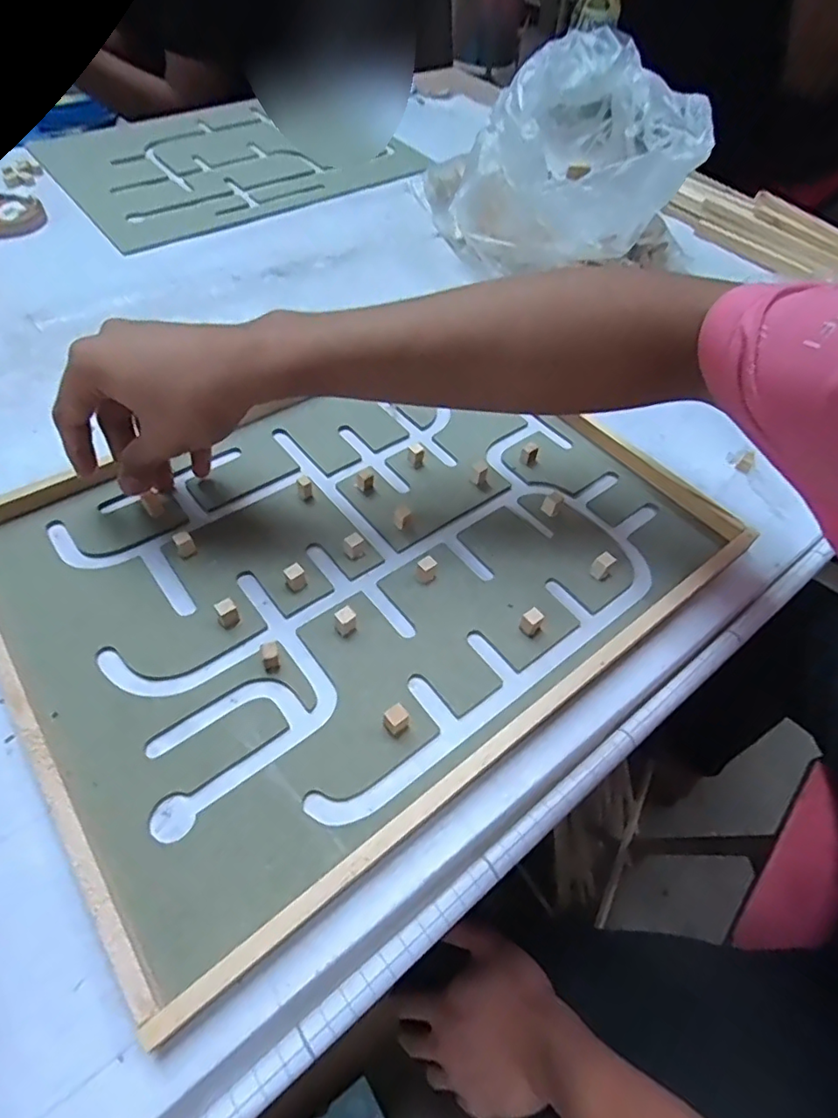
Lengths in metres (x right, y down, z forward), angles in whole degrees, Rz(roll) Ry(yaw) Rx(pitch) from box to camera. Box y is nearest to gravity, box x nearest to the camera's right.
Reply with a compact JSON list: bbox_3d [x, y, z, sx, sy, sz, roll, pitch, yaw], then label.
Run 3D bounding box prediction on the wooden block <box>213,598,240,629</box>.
[{"bbox_3d":[-0.105,0.030,0.313,0.010,0.016,0.009,-25,59,-21],"label":"wooden block"}]

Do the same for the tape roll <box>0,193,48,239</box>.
[{"bbox_3d":[-0.418,-0.347,0.575,0.073,0.015,0.073,2,54,-3],"label":"tape roll"}]

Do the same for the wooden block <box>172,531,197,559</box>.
[{"bbox_3d":[-0.139,-0.008,0.339,0.010,0.015,0.009,-25,59,-21],"label":"wooden block"}]

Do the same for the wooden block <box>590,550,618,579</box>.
[{"bbox_3d":[0.112,0.004,0.349,0.010,0.016,0.010,-32,62,-24],"label":"wooden block"}]

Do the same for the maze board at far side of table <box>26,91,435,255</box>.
[{"bbox_3d":[-0.232,-0.497,0.697,0.387,0.011,0.309,-31,62,-24],"label":"maze board at far side of table"}]

